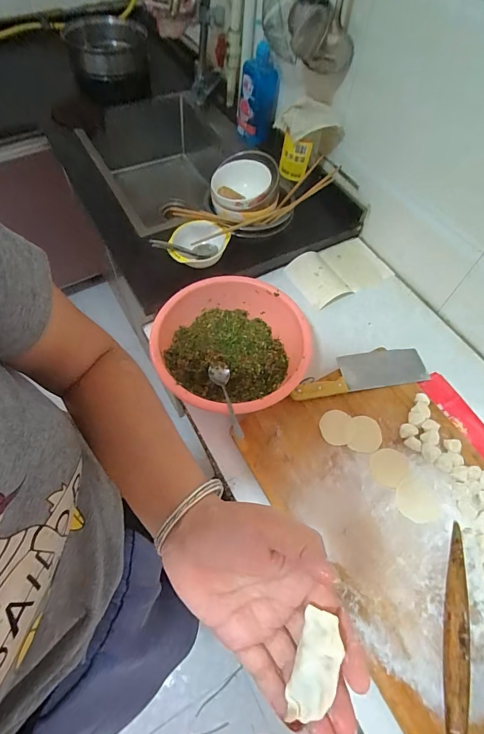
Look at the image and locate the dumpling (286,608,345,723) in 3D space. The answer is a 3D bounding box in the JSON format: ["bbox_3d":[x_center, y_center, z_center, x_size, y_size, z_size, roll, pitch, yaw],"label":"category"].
[{"bbox_3d":[0.043,0.172,0.215,0.020,0.016,0.051,17,59,8],"label":"dumpling"}]

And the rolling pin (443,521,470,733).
[{"bbox_3d":[0.288,0.388,0.498,0.029,0.030,0.325,14,60,6],"label":"rolling pin"}]

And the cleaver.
[{"bbox_3d":[0.229,0.011,0.726,0.274,0.025,0.079,-8,61,-7],"label":"cleaver"}]

